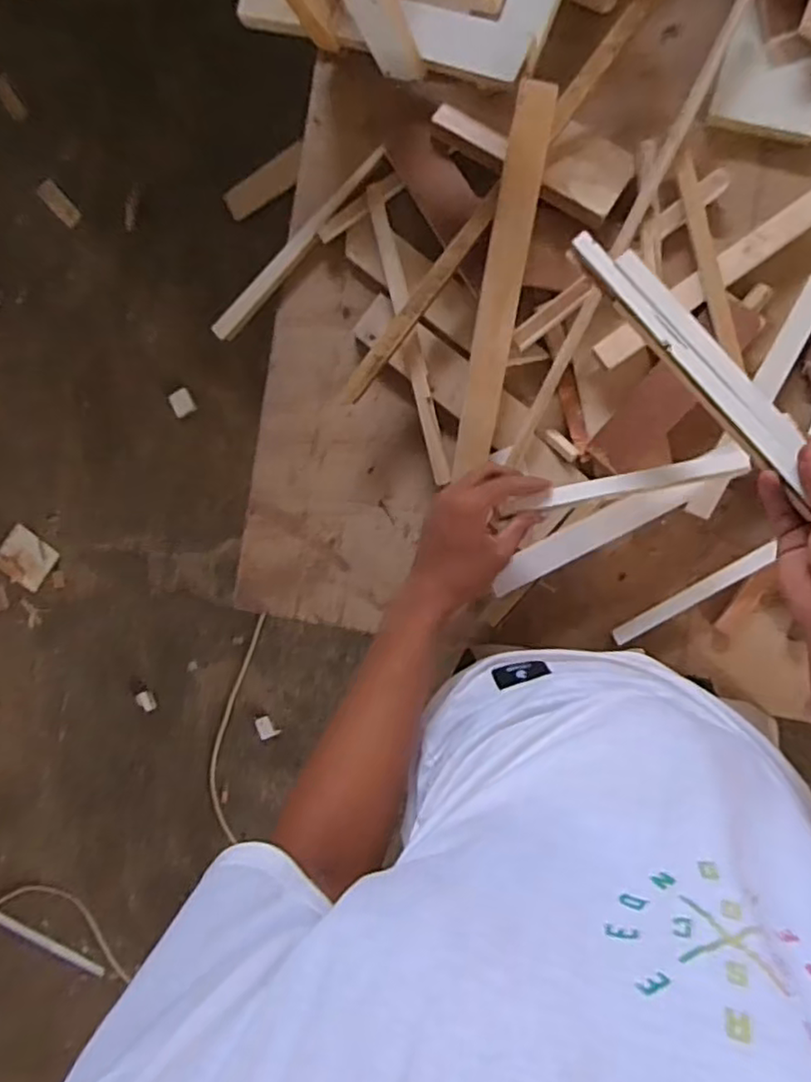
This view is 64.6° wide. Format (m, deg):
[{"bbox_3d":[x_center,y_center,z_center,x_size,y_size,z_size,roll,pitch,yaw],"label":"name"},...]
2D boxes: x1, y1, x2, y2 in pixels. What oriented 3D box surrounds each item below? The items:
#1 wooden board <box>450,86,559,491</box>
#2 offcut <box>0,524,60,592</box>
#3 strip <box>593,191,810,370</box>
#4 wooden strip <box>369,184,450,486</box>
[{"bbox_3d":[0.095,-0.249,0.625,0.037,0.013,0.353,11,101,6],"label":"wooden board"},{"bbox_3d":[-0.953,0.045,1.614,0.137,0.025,0.123,38,96,6],"label":"offcut"},{"bbox_3d":[0.360,-0.297,0.612,0.406,0.017,0.031,-35,87,8],"label":"strip"},{"bbox_3d":[0.003,-0.214,0.663,0.019,0.015,0.311,-13,89,8],"label":"wooden strip"}]

